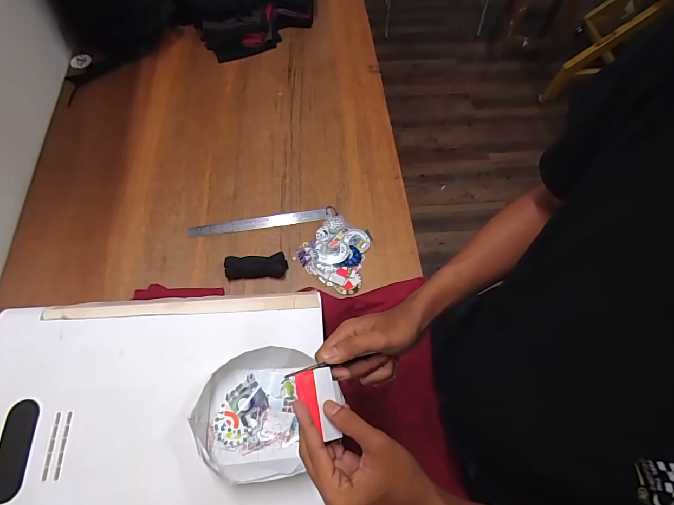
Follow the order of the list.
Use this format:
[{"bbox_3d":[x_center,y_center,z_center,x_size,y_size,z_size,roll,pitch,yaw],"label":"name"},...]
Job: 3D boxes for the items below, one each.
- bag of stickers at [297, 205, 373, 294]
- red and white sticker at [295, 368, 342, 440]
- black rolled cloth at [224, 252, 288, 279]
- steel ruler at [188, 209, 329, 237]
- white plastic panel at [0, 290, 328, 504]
[{"bbox_3d":[0.005,-0.005,0.818,0.147,0.017,0.158,28,66,12],"label":"bag of stickers"},{"bbox_3d":[-0.020,0.152,0.375,0.037,0.009,0.066,-7,72,-13],"label":"red and white sticker"},{"bbox_3d":[-0.170,0.030,0.786,0.128,0.031,0.046,-4,64,-4],"label":"black rolled cloth"},{"bbox_3d":[-0.178,-0.067,0.845,0.308,0.005,0.027,-8,77,-6],"label":"steel ruler"},{"bbox_3d":[-0.266,0.254,0.508,0.495,0.025,0.397,-4,64,-4],"label":"white plastic panel"}]

